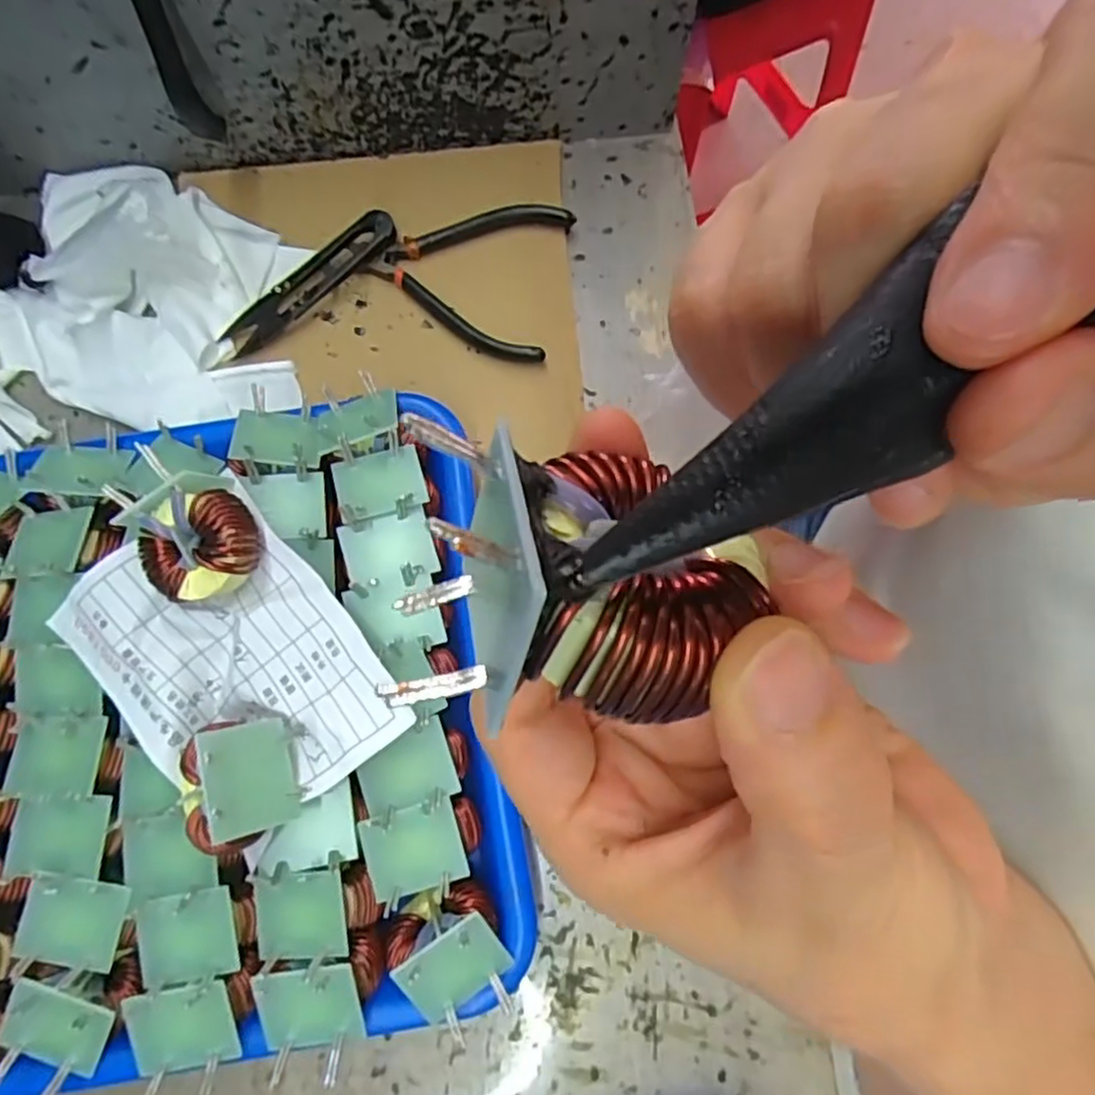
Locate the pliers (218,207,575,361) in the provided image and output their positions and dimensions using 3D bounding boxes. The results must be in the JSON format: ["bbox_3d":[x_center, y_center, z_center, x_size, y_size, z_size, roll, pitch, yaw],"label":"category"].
[{"bbox_3d":[-0.075,-0.135,0.357,0.165,0.017,0.082,1,75,0],"label":"pliers"}]

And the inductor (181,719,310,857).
[{"bbox_3d":[-0.108,0.082,0.247,0.030,0.036,0.041,-2,70,-42],"label":"inductor"}]

